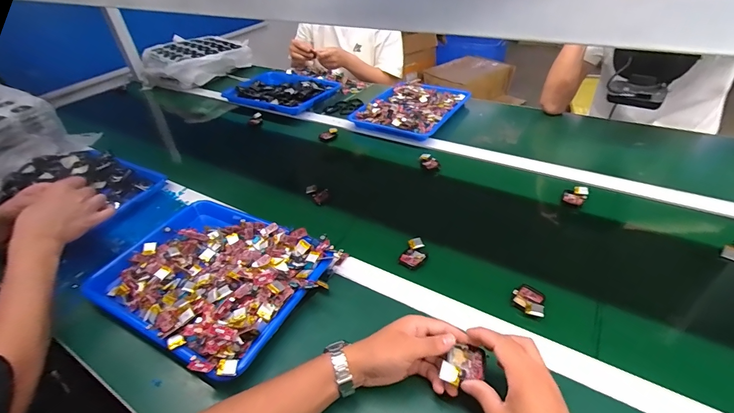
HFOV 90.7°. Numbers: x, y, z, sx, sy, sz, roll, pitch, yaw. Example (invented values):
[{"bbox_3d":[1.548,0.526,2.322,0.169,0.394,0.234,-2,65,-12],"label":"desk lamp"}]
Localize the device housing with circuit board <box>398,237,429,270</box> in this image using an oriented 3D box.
[{"bbox_3d":[0.082,0.078,0.607,0.037,0.019,0.063,17,46,27],"label":"device housing with circuit board"}]

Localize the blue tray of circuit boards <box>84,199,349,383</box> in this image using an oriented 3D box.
[{"bbox_3d":[-0.244,0.097,0.578,0.326,0.068,0.257,17,46,26],"label":"blue tray of circuit boards"}]

